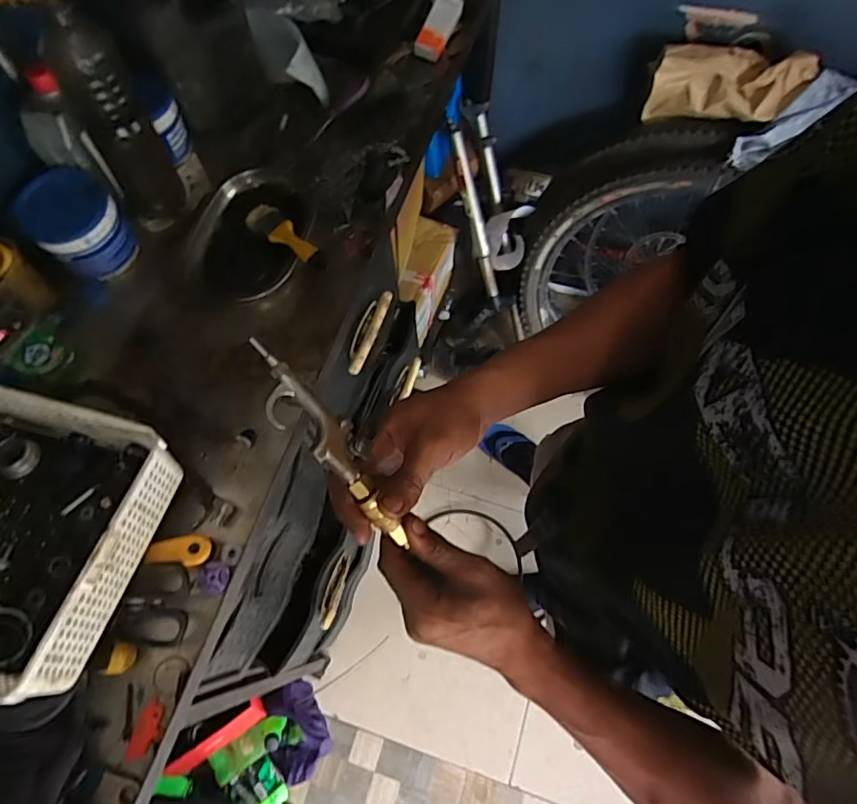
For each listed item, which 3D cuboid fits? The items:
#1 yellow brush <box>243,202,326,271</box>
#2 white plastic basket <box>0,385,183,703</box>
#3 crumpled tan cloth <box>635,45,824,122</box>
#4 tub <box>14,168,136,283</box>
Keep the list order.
[{"bbox_3d":[-0.183,-0.216,0.714,0.047,0.015,0.164,-42,61,-14],"label":"yellow brush"},{"bbox_3d":[-0.444,0.111,0.528,0.320,0.092,0.249,14,69,6],"label":"white plastic basket"},{"bbox_3d":[0.559,-0.600,1.017,0.265,0.133,0.082,11,69,18],"label":"crumpled tan cloth"},{"bbox_3d":[-0.437,-0.221,0.685,0.096,0.107,0.094,0,68,1],"label":"tub"}]

